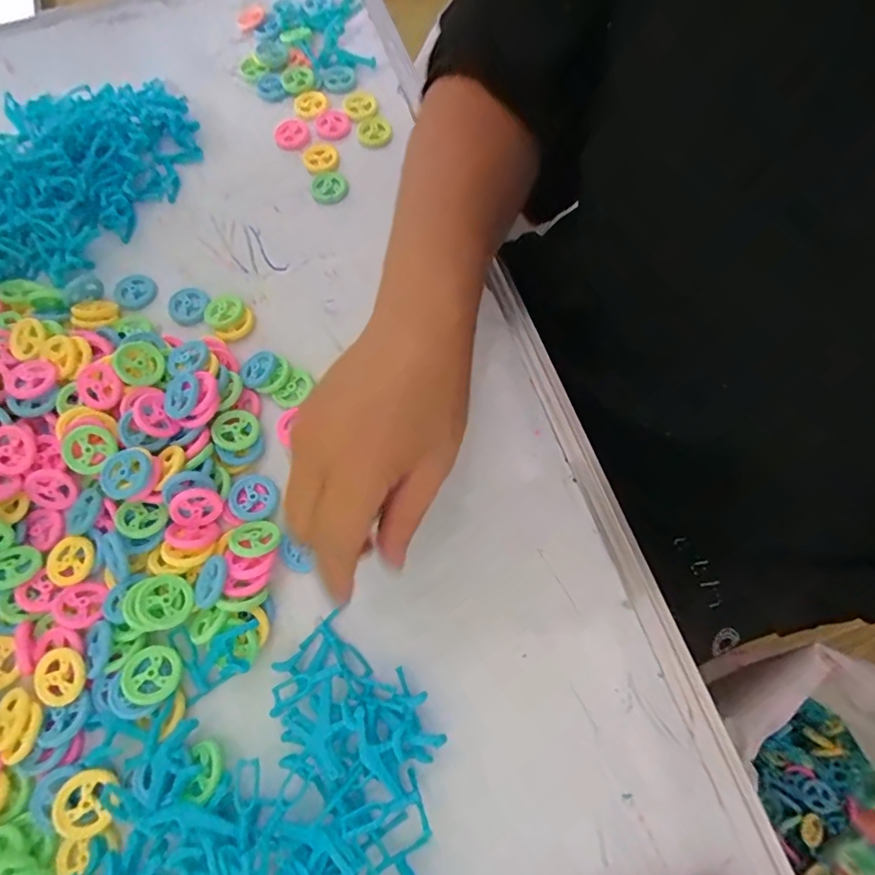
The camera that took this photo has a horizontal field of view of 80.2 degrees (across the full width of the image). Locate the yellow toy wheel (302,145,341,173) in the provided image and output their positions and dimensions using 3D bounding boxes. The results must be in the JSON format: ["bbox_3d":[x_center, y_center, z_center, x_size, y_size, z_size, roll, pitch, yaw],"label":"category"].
[{"bbox_3d":[-0.099,-0.237,0.439,0.030,0.004,0.033,-1,69,2],"label":"yellow toy wheel"}]

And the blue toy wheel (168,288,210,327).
[{"bbox_3d":[-0.188,-0.099,0.393,0.031,0.006,0.031,-1,69,2],"label":"blue toy wheel"}]

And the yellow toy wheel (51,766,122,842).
[{"bbox_3d":[-0.182,0.190,0.269,0.033,0.004,0.029,-33,81,-20],"label":"yellow toy wheel"}]

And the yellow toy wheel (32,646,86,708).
[{"bbox_3d":[-0.209,0.131,0.286,0.030,0.005,0.029,-1,69,2],"label":"yellow toy wheel"}]

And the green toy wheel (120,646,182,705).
[{"bbox_3d":[-0.157,0.129,0.283,0.029,0.005,0.028,-1,69,2],"label":"green toy wheel"}]

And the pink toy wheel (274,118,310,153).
[{"bbox_3d":[-0.127,-0.264,0.451,0.029,0.011,0.030,-1,69,2],"label":"pink toy wheel"}]

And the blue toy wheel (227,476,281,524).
[{"bbox_3d":[-0.117,0.039,0.329,0.029,0.007,0.028,-1,69,2],"label":"blue toy wheel"}]

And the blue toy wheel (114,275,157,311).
[{"bbox_3d":[-0.233,-0.112,0.401,0.030,0.005,0.030,-1,69,2],"label":"blue toy wheel"}]

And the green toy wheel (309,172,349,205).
[{"bbox_3d":[-0.090,-0.206,0.430,0.030,0.006,0.028,-1,69,2],"label":"green toy wheel"}]

